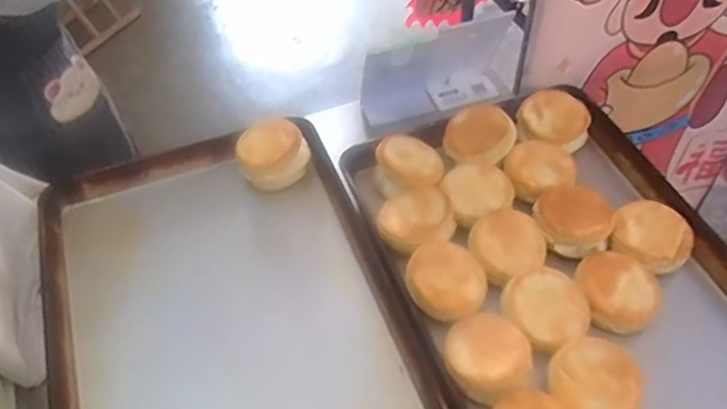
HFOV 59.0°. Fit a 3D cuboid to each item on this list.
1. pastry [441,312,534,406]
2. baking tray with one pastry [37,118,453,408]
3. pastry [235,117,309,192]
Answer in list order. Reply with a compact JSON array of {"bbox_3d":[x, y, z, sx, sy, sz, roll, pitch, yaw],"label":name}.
[{"bbox_3d":[0.139,0.170,0.728,0.097,0.038,0.107,-32,57,-20],"label":"pastry"},{"bbox_3d":[-0.176,0.137,0.782,0.416,0.056,0.603,-18,56,-12],"label":"baking tray with one pastry"},{"bbox_3d":[-0.130,-0.071,0.923,0.104,0.044,0.104,-13,52,-7],"label":"pastry"}]

